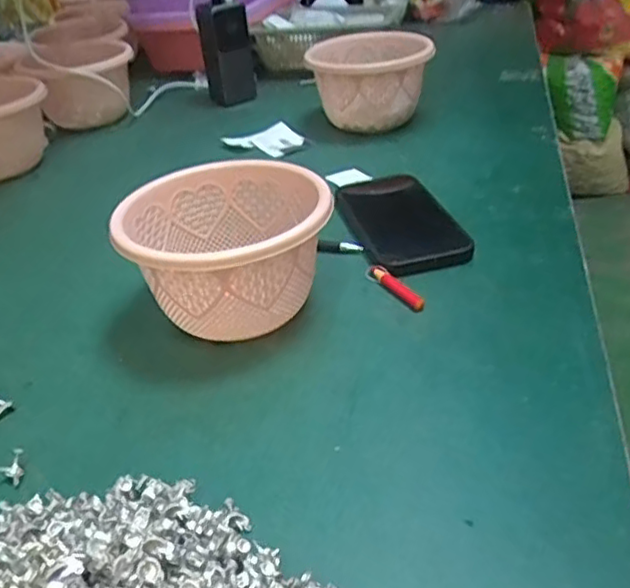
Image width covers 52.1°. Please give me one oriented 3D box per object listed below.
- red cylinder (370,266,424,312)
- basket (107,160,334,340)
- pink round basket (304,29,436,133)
[{"bbox_3d":[0.061,-0.005,0.482,0.011,0.011,0.060,-21,38,-24],"label":"red cylinder"},{"bbox_3d":[-0.063,-0.025,0.462,0.138,0.091,0.132,-2,35,2],"label":"basket"},{"bbox_3d":[0.064,-0.236,0.763,0.139,0.103,0.118,-6,35,-3],"label":"pink round basket"}]

